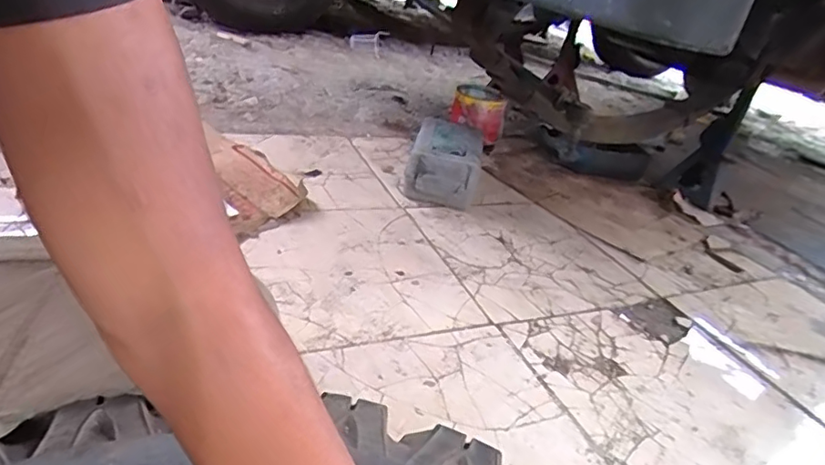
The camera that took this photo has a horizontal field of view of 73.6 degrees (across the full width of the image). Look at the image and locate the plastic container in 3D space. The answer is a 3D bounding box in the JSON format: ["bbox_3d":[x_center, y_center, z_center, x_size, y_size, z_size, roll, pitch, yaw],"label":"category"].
[{"bbox_3d":[0.071,-0.156,1.253,0.155,0.140,0.224,13,29,1],"label":"plastic container"}]

